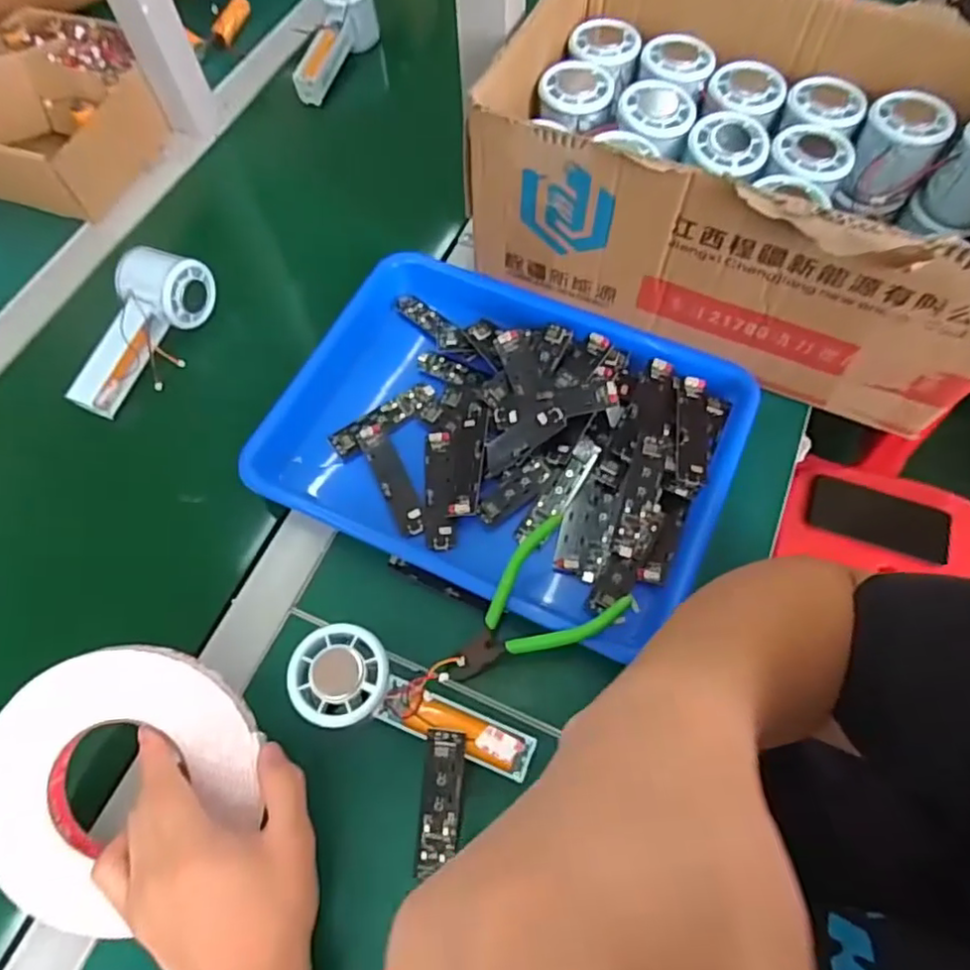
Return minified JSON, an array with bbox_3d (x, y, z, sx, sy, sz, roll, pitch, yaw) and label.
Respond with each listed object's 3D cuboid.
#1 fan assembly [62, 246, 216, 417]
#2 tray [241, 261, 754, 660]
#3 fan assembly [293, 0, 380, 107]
[{"bbox_3d":[-0.287,-0.126,0.525,0.048,0.069,0.146,18,66,10],"label":"fan assembly"},{"bbox_3d":[0.015,-0.046,0.478,0.329,0.052,0.255,24,67,13],"label":"tray"},{"bbox_3d":[-0.169,-0.486,0.700,0.051,0.059,0.146,18,79,10],"label":"fan assembly"}]

